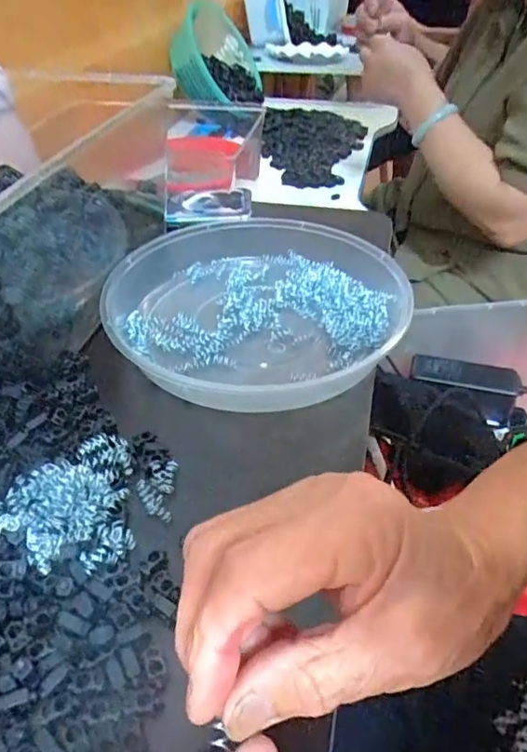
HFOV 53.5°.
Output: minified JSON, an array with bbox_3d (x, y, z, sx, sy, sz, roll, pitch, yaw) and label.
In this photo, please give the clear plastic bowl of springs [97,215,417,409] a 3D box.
[{"bbox_3d":[-0.002,-0.064,0.426,0.223,0.045,0.204,0,41,0],"label":"clear plastic bowl of springs"}]

